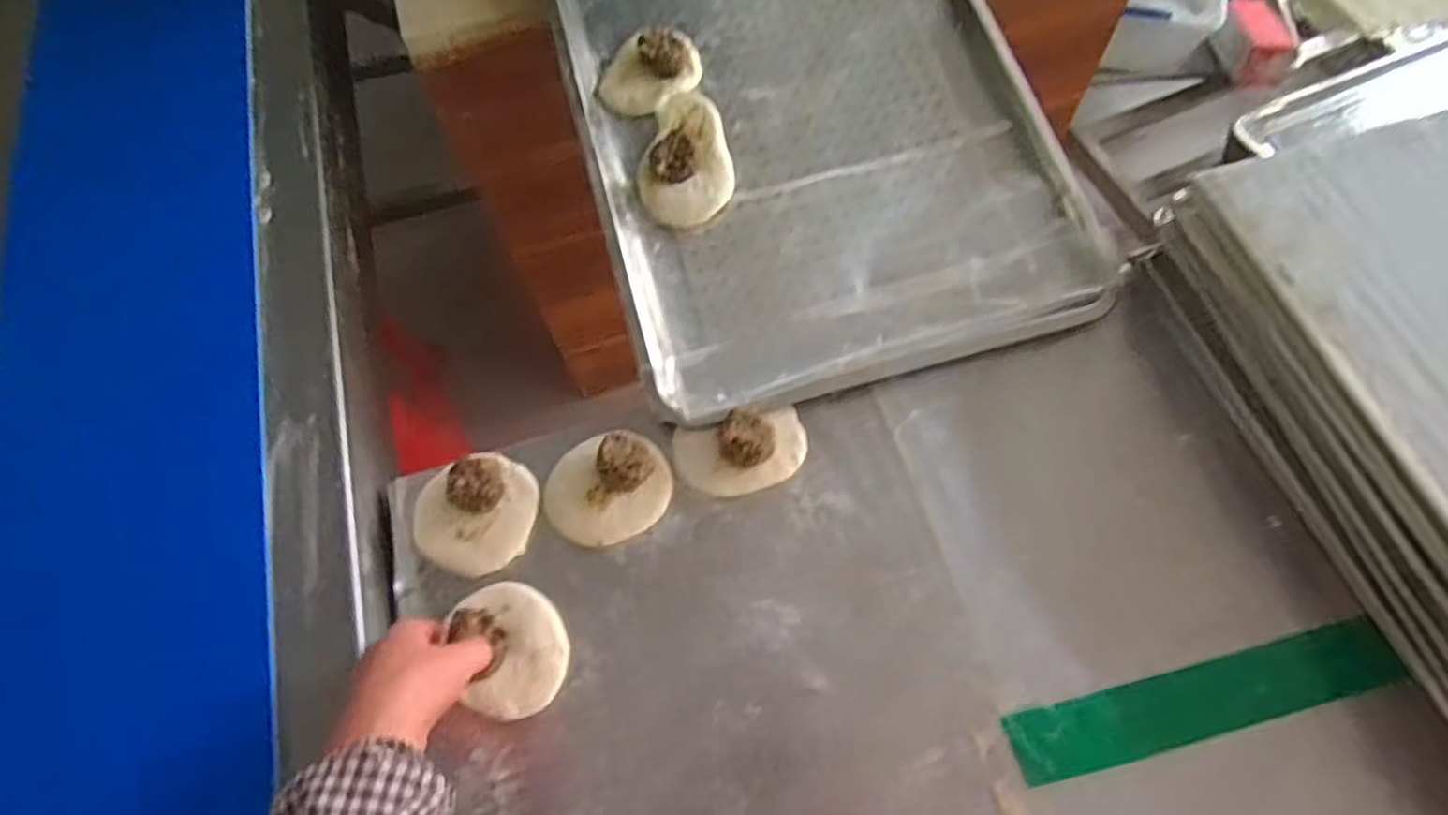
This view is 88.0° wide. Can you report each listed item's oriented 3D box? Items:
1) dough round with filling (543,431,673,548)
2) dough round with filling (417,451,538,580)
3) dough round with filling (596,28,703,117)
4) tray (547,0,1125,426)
[{"bbox_3d":[-0.086,0.057,0.548,0.091,0.026,0.079,-14,66,-4],"label":"dough round with filling"},{"bbox_3d":[-0.182,0.075,0.551,0.086,0.025,0.086,-1,65,2],"label":"dough round with filling"},{"bbox_3d":[-0.068,-0.312,0.683,0.101,0.020,0.069,-30,68,-11],"label":"dough round with filling"},{"bbox_3d":[0.061,-0.300,0.685,0.390,0.031,0.601,-14,66,-4],"label":"tray"}]

